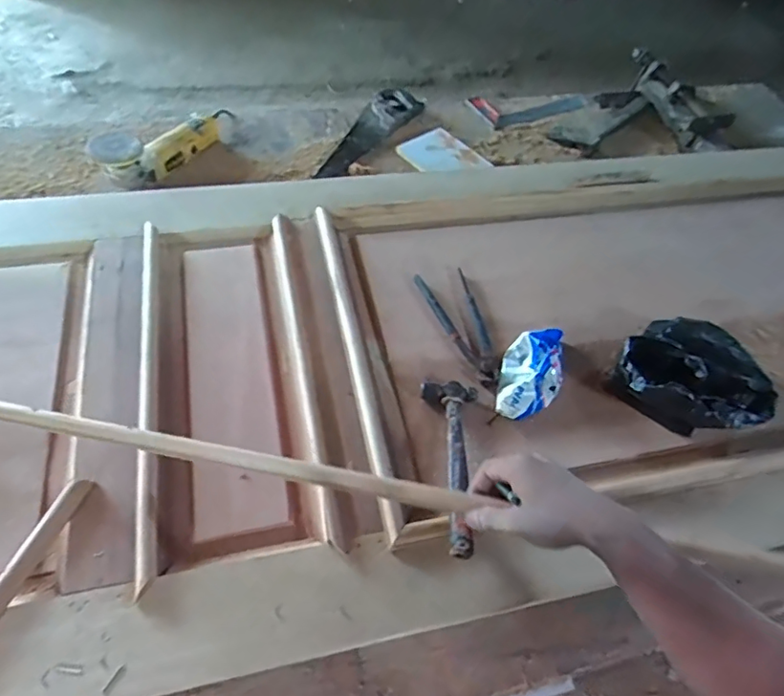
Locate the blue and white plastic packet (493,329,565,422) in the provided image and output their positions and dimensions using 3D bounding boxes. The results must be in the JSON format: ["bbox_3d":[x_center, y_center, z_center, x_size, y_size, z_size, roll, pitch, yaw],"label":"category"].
[{"bbox_3d":[0.202,0.024,0.789,0.085,0.046,0.172,19,54,10],"label":"blue and white plastic packet"}]

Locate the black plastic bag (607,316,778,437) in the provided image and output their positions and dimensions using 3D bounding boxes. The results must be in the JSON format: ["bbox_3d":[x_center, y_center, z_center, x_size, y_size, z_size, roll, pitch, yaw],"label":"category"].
[{"bbox_3d":[0.419,0.049,0.785,0.164,0.074,0.189,-28,60,-23],"label":"black plastic bag"}]

